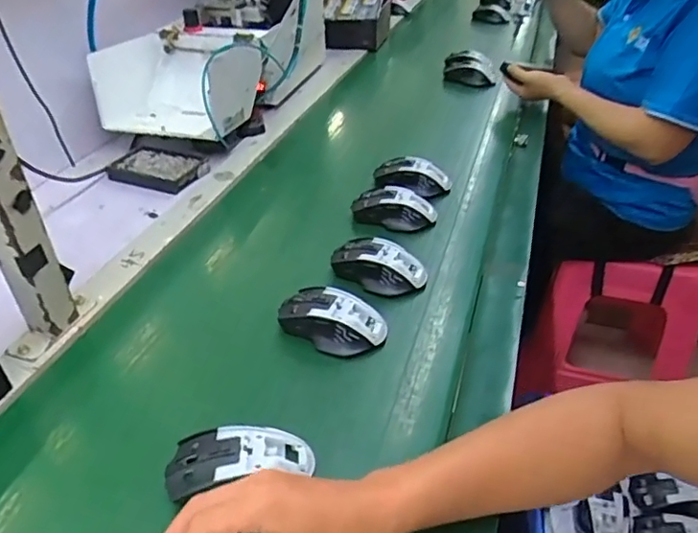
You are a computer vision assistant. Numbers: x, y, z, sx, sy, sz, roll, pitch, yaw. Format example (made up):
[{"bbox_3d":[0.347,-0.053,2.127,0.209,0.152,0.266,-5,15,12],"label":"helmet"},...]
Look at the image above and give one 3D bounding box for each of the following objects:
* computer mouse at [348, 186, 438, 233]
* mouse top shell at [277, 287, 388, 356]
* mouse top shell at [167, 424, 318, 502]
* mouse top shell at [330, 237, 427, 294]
[{"bbox_3d":[0.062,-0.082,0.789,0.114,0.030,0.065,5,37,9],"label":"computer mouse"},{"bbox_3d":[-0.018,0.053,0.604,0.113,0.035,0.068,19,41,26],"label":"mouse top shell"},{"bbox_3d":[-0.089,0.158,0.460,0.114,0.030,0.057,-3,36,-1],"label":"mouse top shell"},{"bbox_3d":[0.033,-0.002,0.680,0.119,0.036,0.060,9,38,15],"label":"mouse top shell"}]

